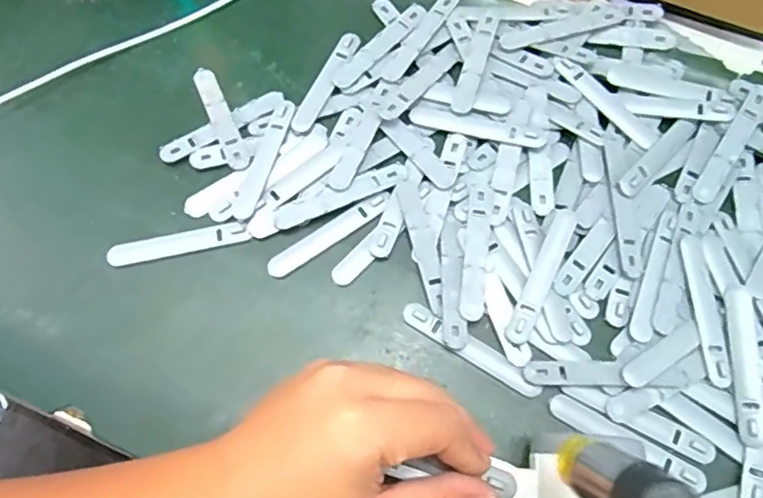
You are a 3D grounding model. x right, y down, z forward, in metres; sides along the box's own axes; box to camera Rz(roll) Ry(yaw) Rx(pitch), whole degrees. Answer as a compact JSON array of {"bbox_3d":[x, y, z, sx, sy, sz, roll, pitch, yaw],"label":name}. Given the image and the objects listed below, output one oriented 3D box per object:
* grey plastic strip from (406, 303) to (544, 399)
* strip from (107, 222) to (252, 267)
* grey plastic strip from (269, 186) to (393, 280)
[{"bbox_3d":[0.056,0.062,0.364,0.094,0.004,0.015,30,73,10],"label":"grey plastic strip"},{"bbox_3d":[-0.134,-0.005,0.389,0.091,0.004,0.016,-12,71,-4],"label":"strip"},{"bbox_3d":[-0.033,-0.012,0.394,0.097,0.005,0.014,-33,73,-11],"label":"grey plastic strip"}]

